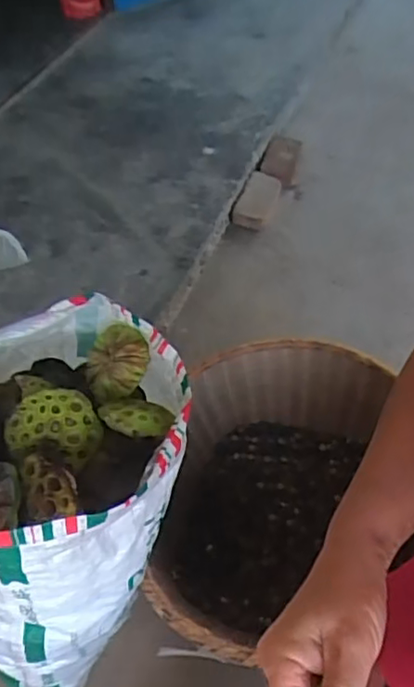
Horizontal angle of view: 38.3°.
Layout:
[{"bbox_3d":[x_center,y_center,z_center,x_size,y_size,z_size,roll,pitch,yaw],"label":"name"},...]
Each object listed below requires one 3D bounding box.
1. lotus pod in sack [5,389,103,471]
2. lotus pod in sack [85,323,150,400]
[{"bbox_3d":[-0.183,0.104,0.723,0.116,0.055,0.094,4,51,9],"label":"lotus pod in sack"},{"bbox_3d":[-0.113,0.028,0.795,0.099,0.053,0.090,-7,71,20],"label":"lotus pod in sack"}]

